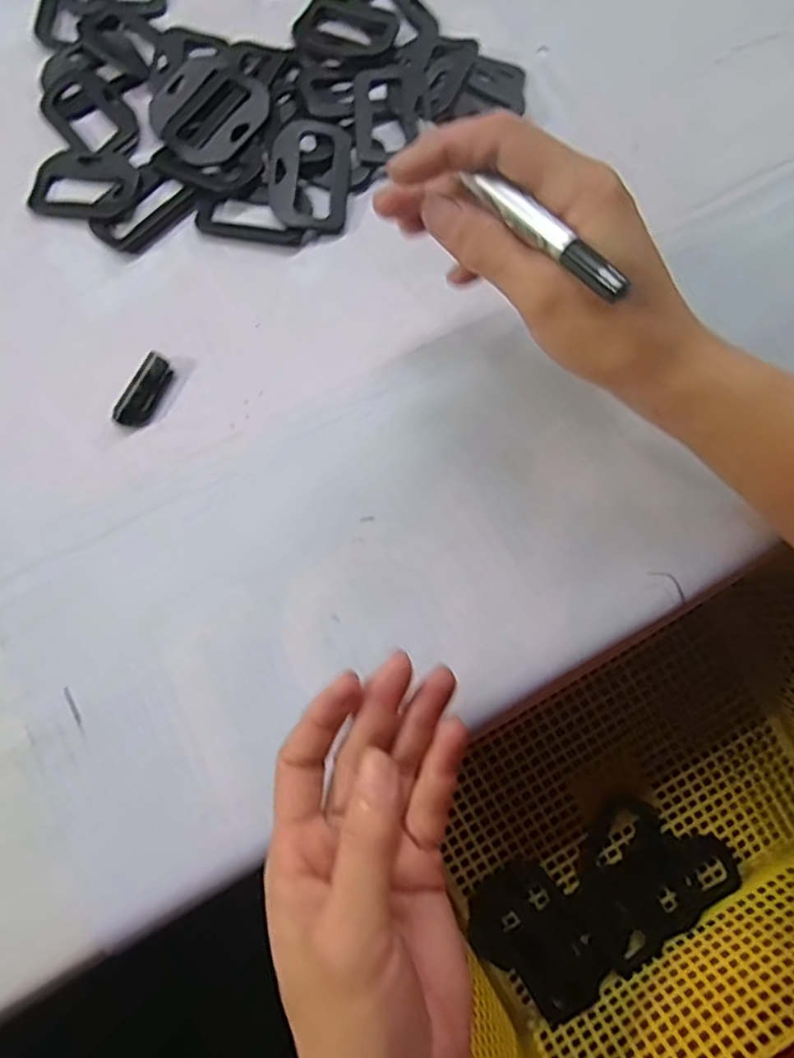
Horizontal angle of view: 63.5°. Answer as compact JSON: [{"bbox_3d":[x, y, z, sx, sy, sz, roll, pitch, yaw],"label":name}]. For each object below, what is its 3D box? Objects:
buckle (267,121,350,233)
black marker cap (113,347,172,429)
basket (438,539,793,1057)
[{"bbox_3d":[-0.047,-0.190,0.346,0.043,0.004,0.059,4,86,-10],"label":"buckle"},{"bbox_3d":[-0.125,-0.070,0.321,0.013,0.011,0.042,25,77,7],"label":"black marker cap"},{"bbox_3d":[0.153,0.189,0.372,0.295,0.098,0.198,-29,76,-7],"label":"basket"}]

